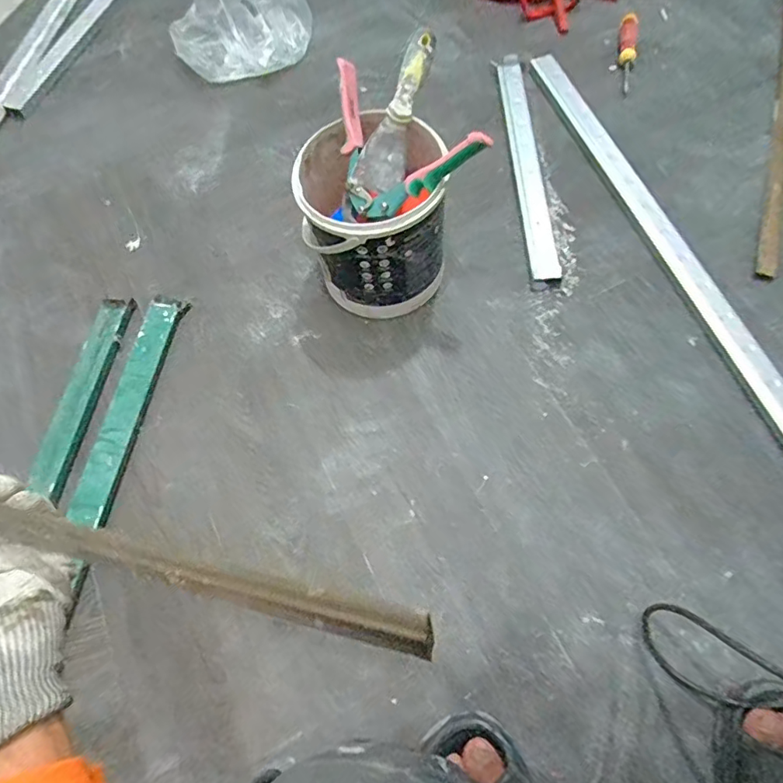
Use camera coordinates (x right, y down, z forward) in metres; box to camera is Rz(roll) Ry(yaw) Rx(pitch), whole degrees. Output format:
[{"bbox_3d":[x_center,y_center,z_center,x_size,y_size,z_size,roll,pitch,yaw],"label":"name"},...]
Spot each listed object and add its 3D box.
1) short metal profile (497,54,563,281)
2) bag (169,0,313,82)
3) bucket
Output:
[{"bbox_3d":[0.213,-0.368,0.820,0.049,0.019,0.448,-4,67,1],"label":"short metal profile"},{"bbox_3d":[-0.272,-0.670,0.929,0.247,0.092,0.202,-15,67,-4],"label":"bag"},{"bbox_3d":[-0.022,-0.220,0.681,0.170,0.200,0.184,-1,67,2],"label":"bucket"}]

